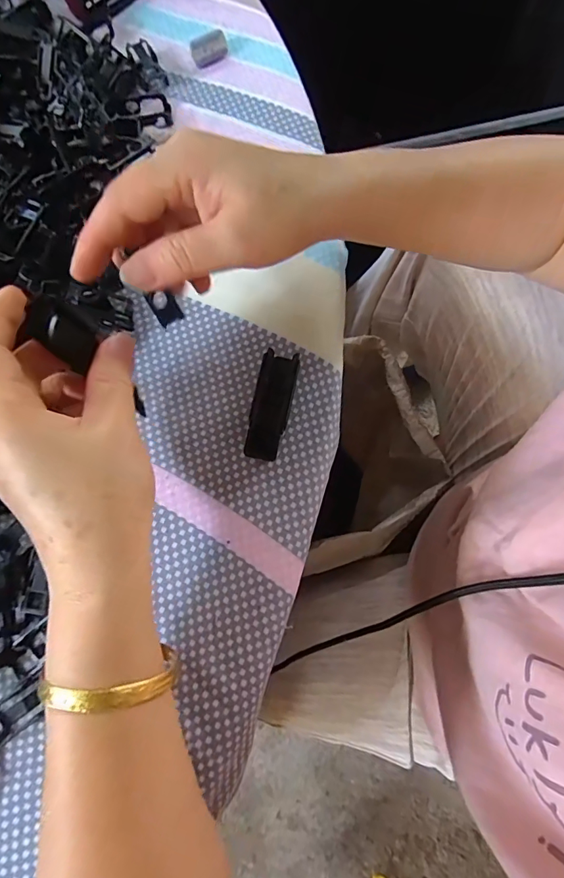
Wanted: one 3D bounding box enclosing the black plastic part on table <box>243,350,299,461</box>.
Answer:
[{"bbox_3d":[-0.006,-0.019,0.256,0.022,0.015,0.065,11,77,3],"label":"black plastic part on table"}]

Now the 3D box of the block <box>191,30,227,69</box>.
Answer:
[{"bbox_3d":[-0.052,-0.282,0.317,0.027,0.015,0.010,-22,78,-5],"label":"block"}]

